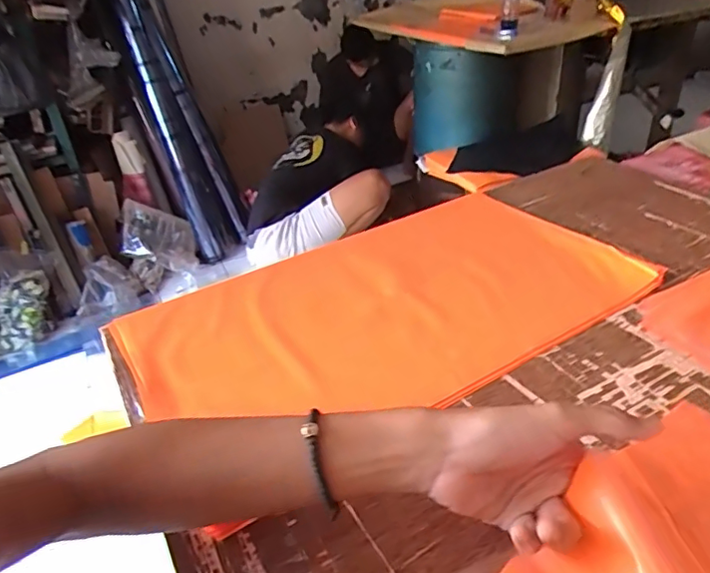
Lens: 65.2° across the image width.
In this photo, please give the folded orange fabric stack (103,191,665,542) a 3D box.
[{"bbox_3d":[0.031,0.015,0.596,0.517,0.025,0.300,-23,36,-24],"label":"folded orange fabric stack"}]

